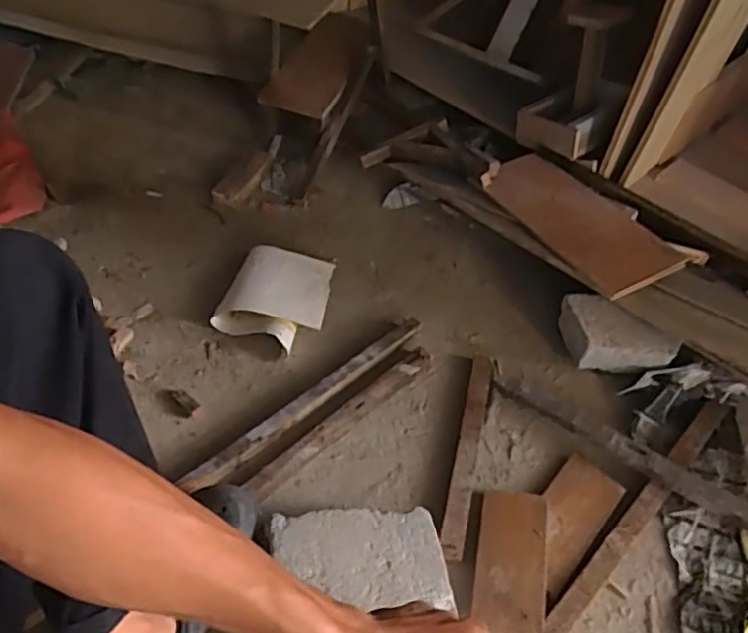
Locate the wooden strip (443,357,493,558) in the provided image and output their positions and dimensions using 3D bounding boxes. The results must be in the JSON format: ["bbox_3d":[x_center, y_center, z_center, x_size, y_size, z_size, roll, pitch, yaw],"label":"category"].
[{"bbox_3d":[0.141,0.186,0.921,0.031,0.026,0.355,14,48,6],"label":"wooden strip"}]

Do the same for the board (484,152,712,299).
[{"bbox_3d":[0.377,-0.182,1.163,0.241,0.030,0.388,-27,53,-29],"label":"board"}]

